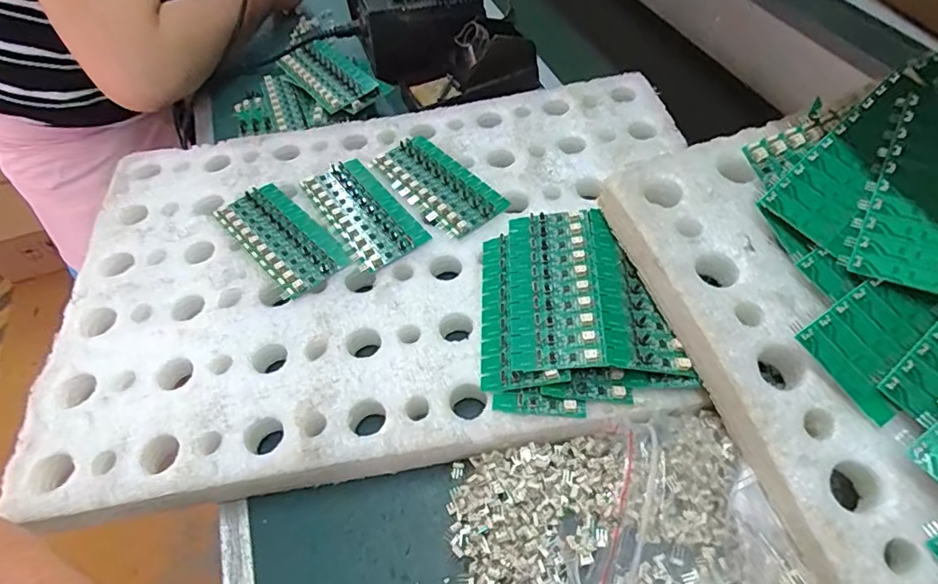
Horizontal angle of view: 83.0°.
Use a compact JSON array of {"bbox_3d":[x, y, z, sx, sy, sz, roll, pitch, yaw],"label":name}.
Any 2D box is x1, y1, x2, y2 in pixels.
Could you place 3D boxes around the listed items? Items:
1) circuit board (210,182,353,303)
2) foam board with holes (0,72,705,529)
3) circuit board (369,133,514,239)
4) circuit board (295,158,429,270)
[{"bbox_3d":[-0.166,-0.050,0.463,0.060,0.008,0.136,-37,59,-21],"label":"circuit board"},{"bbox_3d":[-0.070,-0.039,0.459,0.531,0.025,0.376,-9,55,-3],"label":"foam board with holes"},{"bbox_3d":[-0.030,-0.102,0.492,0.066,0.005,0.135,-35,58,-19],"label":"circuit board"},{"bbox_3d":[-0.096,-0.075,0.476,0.063,0.005,0.133,-31,57,-17],"label":"circuit board"}]

